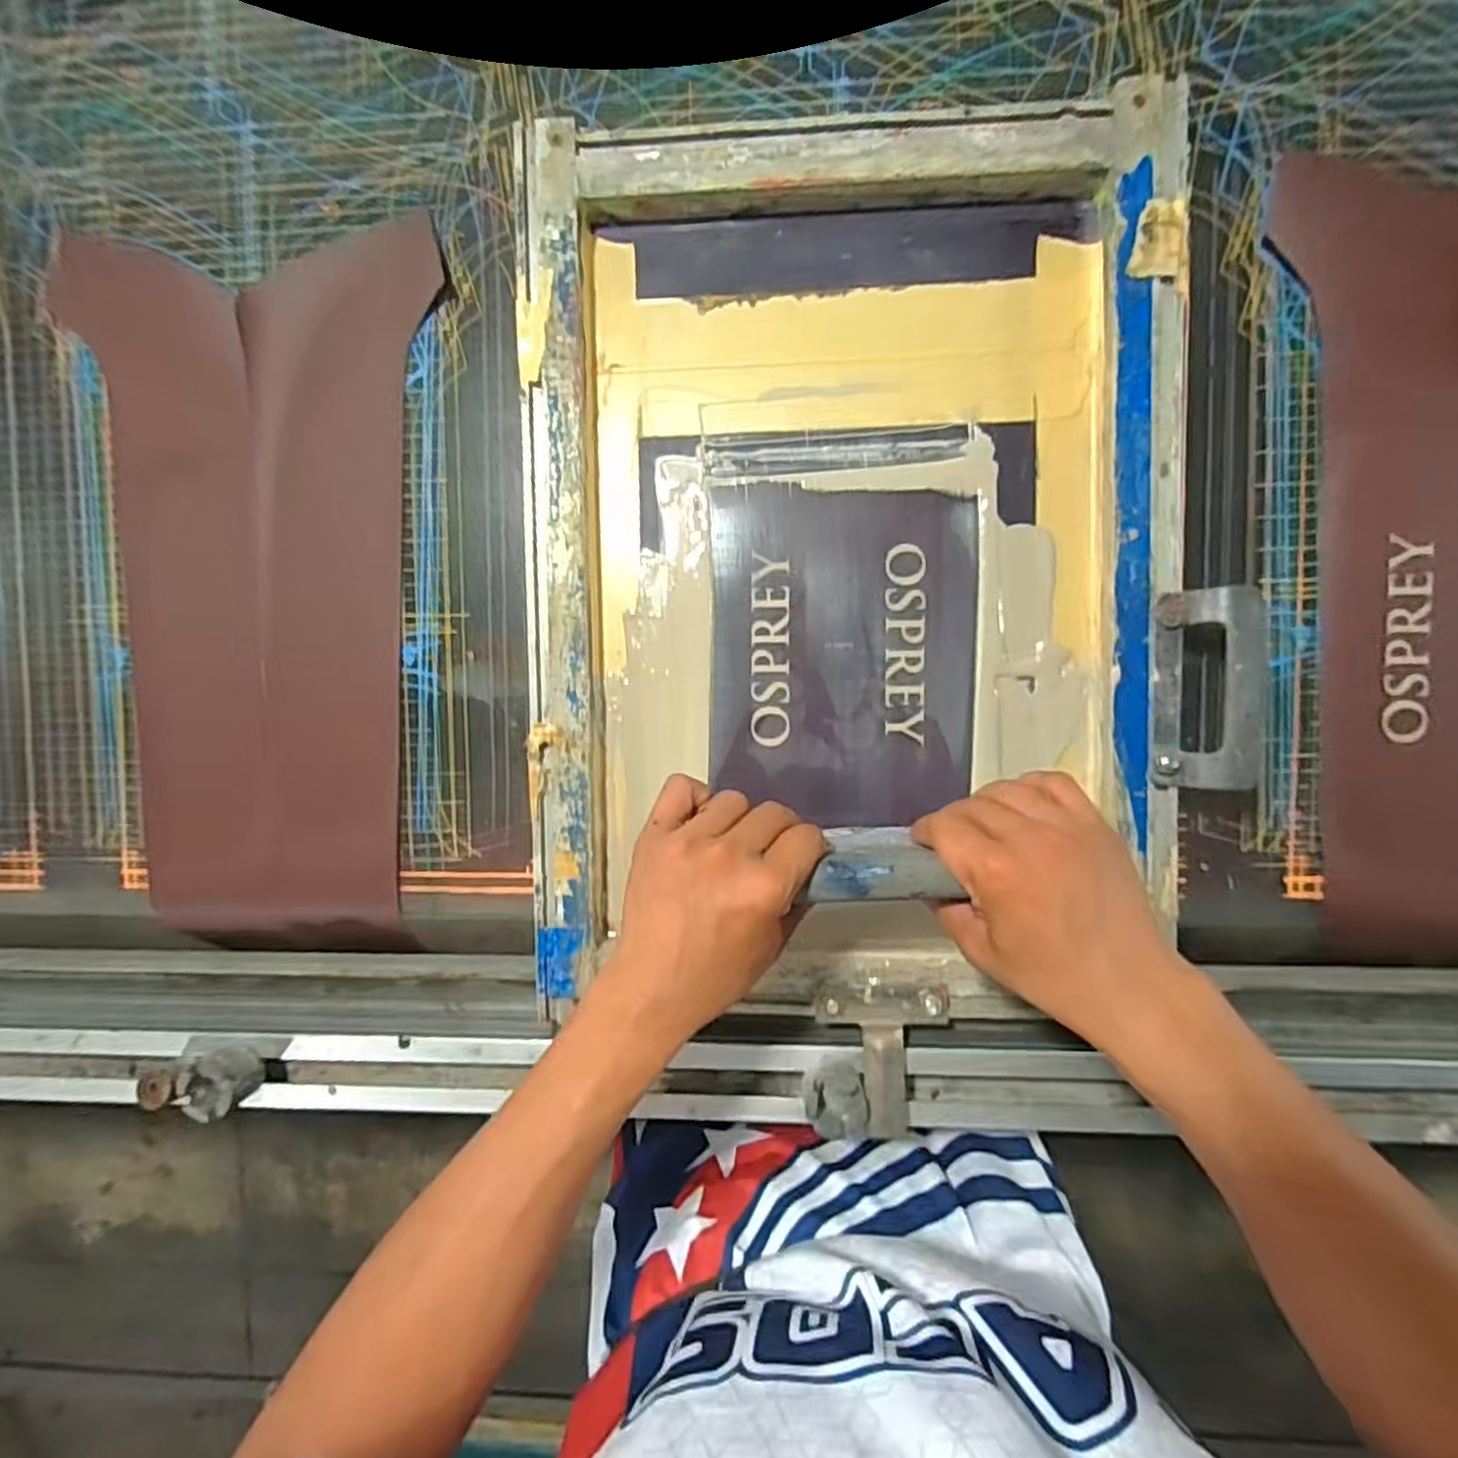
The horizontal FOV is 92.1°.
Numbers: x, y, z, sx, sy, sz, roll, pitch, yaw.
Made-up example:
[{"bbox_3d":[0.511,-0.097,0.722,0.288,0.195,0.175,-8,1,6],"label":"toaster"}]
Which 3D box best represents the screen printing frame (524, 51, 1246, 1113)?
[{"bbox_3d":[0.081,-0.069,0.432,0.409,0.044,0.582,0,91,5],"label":"screen printing frame"}]

